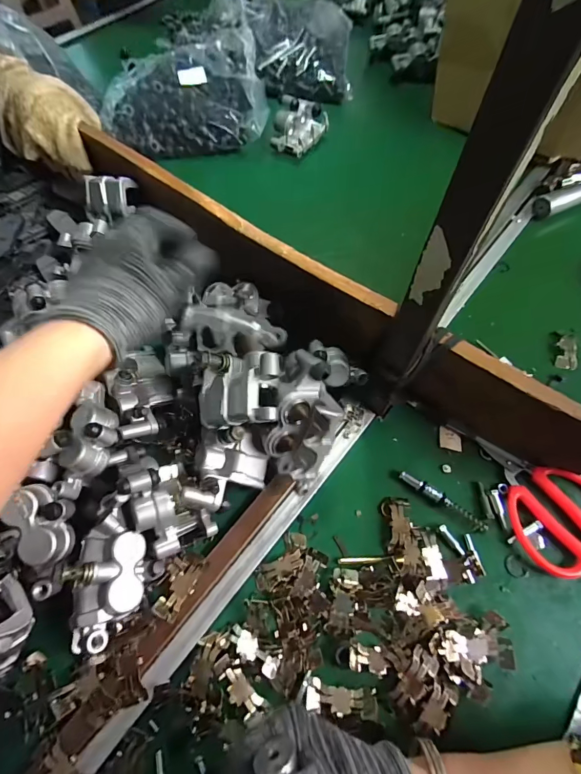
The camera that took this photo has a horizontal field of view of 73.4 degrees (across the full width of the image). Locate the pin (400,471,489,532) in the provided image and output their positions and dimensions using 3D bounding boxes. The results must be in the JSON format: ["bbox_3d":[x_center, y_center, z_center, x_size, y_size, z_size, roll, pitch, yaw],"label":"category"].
[{"bbox_3d":[0.142,0.107,0.365,0.087,0.015,0.011,36,68,15],"label":"pin"}]

